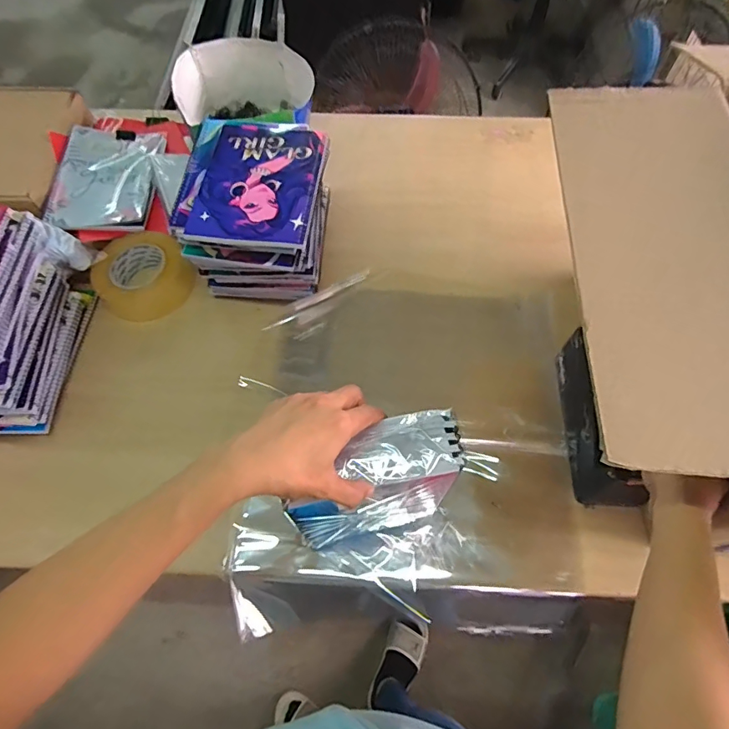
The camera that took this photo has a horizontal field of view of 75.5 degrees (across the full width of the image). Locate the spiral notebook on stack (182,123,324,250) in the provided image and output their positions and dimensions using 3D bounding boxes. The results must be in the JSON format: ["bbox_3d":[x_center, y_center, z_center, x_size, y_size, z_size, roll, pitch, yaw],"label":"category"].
[{"bbox_3d":[-0.131,-0.236,0.594,0.145,0.017,0.201,4,63,3],"label":"spiral notebook on stack"}]

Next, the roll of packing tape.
[{"bbox_3d":[-0.325,-0.129,0.696,0.128,0.059,0.126,-33,67,-15],"label":"roll of packing tape"}]

